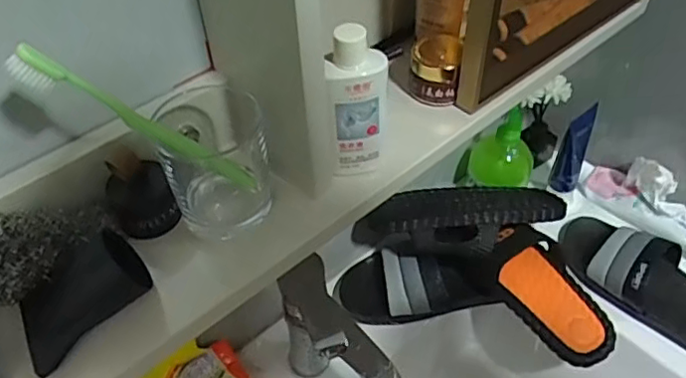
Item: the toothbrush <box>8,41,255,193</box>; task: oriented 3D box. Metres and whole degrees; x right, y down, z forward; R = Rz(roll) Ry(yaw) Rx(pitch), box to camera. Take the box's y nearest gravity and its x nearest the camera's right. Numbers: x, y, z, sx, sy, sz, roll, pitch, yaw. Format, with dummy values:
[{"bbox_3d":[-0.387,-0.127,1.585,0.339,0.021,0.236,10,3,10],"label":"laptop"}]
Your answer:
[{"bbox_3d":[-0.116,-0.035,0.377,0.018,0.183,0.012,-44,49,13],"label":"toothbrush"}]

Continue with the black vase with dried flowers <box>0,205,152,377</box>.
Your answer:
[{"bbox_3d":[-0.192,0.059,0.377,0.124,0.059,0.089,-27,51,-22],"label":"black vase with dried flowers"}]

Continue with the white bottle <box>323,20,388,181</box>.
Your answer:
[{"bbox_3d":[0.011,-0.060,0.431,0.037,0.110,0.033,6,47,8],"label":"white bottle"}]

